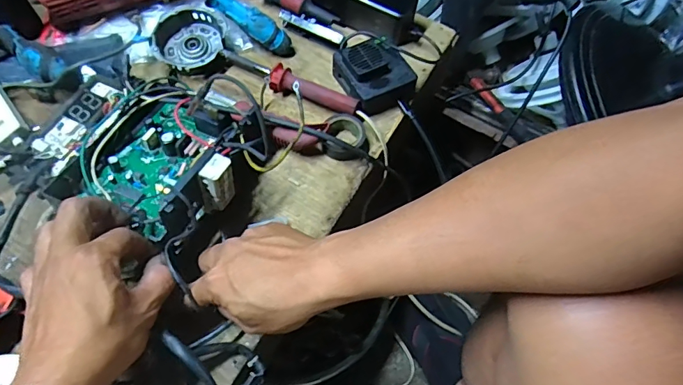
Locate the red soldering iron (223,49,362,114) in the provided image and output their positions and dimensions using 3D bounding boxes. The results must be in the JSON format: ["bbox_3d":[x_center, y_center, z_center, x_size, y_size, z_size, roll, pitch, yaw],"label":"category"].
[{"bbox_3d":[-0.059,-0.125,0.524,0.172,0.027,0.024,24,64,9],"label":"red soldering iron"}]

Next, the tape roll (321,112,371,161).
[{"bbox_3d":[0.007,-0.063,0.500,0.050,0.030,0.048,1,63,-3],"label":"tape roll"}]

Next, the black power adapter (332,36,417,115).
[{"bbox_3d":[0.038,-0.137,0.528,0.075,0.048,0.082,-27,68,-16],"label":"black power adapter"}]

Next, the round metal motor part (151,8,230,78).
[{"bbox_3d":[-0.180,-0.180,0.544,0.083,0.030,0.084,1,63,-3],"label":"round metal motor part"}]

